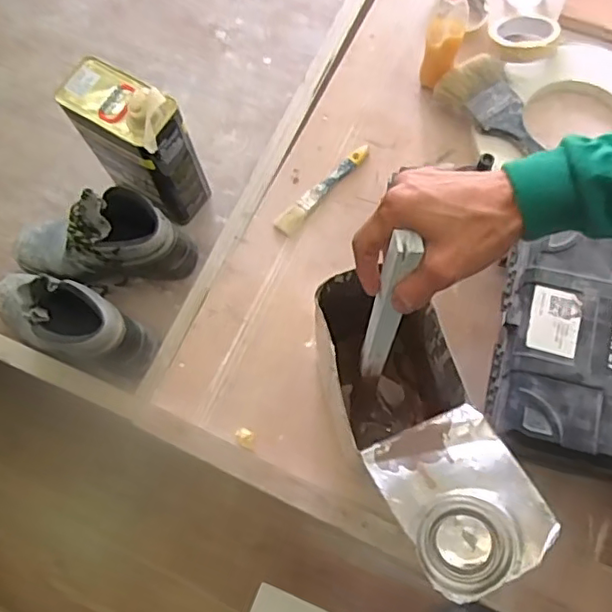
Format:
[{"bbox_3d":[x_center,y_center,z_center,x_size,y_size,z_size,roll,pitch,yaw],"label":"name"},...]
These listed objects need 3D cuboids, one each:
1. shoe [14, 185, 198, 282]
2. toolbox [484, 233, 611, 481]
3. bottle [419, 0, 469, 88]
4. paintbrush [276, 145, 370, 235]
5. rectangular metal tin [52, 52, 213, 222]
[{"bbox_3d":[-0.334,-0.105,0.949,0.290,0.145,0.113,2,72,4],"label":"shoe"},{"bbox_3d":[0.323,0.054,0.622,0.227,0.079,0.251,10,68,6],"label":"toolbox"},{"bbox_3d":[0.186,-0.364,0.782,0.049,0.161,0.049,14,73,7],"label":"bottle"},{"bbox_3d":[0.025,-0.167,0.825,0.028,0.014,0.174,40,78,14],"label":"paintbrush"},{"bbox_3d":[-0.262,-0.253,0.928,0.170,0.238,0.093,33,76,13],"label":"rectangular metal tin"}]

